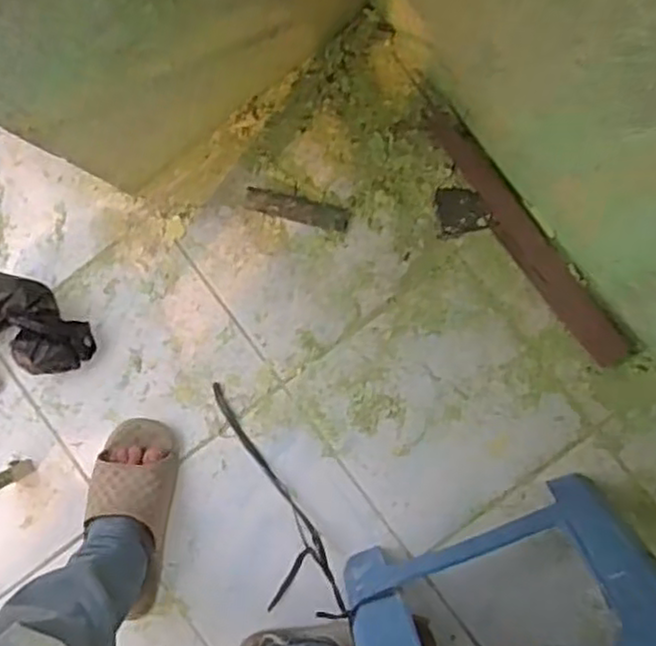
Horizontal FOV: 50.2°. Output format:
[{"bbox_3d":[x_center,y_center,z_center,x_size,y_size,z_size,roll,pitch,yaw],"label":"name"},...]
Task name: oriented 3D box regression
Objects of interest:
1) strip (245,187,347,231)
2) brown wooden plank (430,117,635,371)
[{"bbox_3d":[-0.042,-0.155,0.962,0.142,0.004,0.032,14,90,4],"label":"strip"},{"bbox_3d":[0.263,-0.112,0.934,0.050,0.015,0.411,-37,87,3],"label":"brown wooden plank"}]

